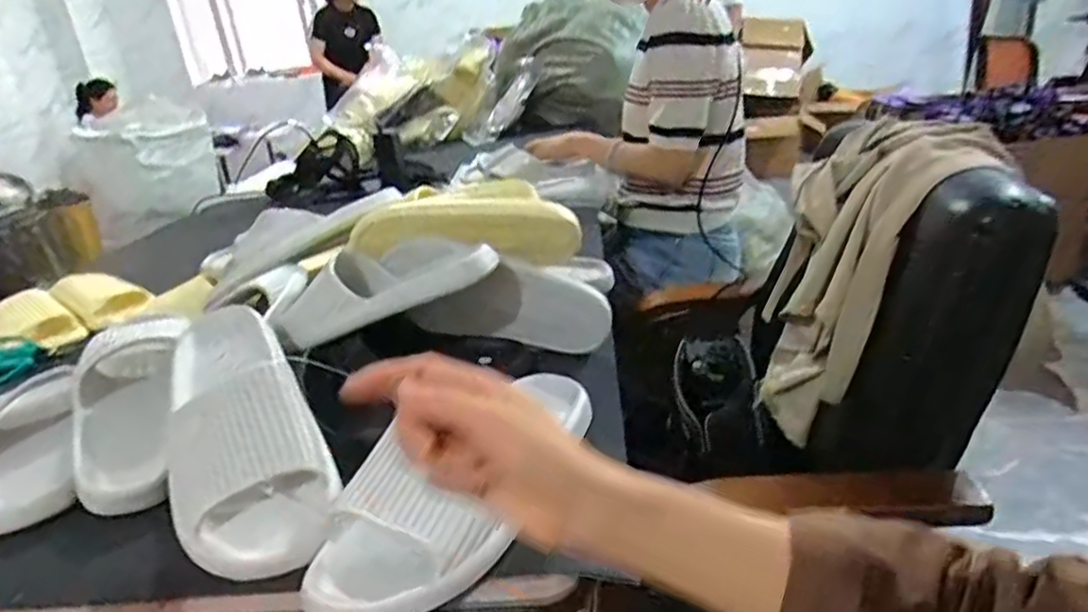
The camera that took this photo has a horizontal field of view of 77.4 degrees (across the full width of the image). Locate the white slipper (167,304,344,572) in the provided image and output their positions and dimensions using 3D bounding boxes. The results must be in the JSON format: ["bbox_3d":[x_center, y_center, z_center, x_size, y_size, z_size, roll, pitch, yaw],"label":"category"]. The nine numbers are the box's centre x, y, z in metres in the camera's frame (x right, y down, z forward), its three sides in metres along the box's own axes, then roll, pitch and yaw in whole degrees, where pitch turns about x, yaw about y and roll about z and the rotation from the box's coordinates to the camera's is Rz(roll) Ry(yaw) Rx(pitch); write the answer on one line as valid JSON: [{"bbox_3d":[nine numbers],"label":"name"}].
[{"bbox_3d":[-0.245,0.086,0.535,0.113,0.073,0.269,-18,50,-24],"label":"white slipper"}]

